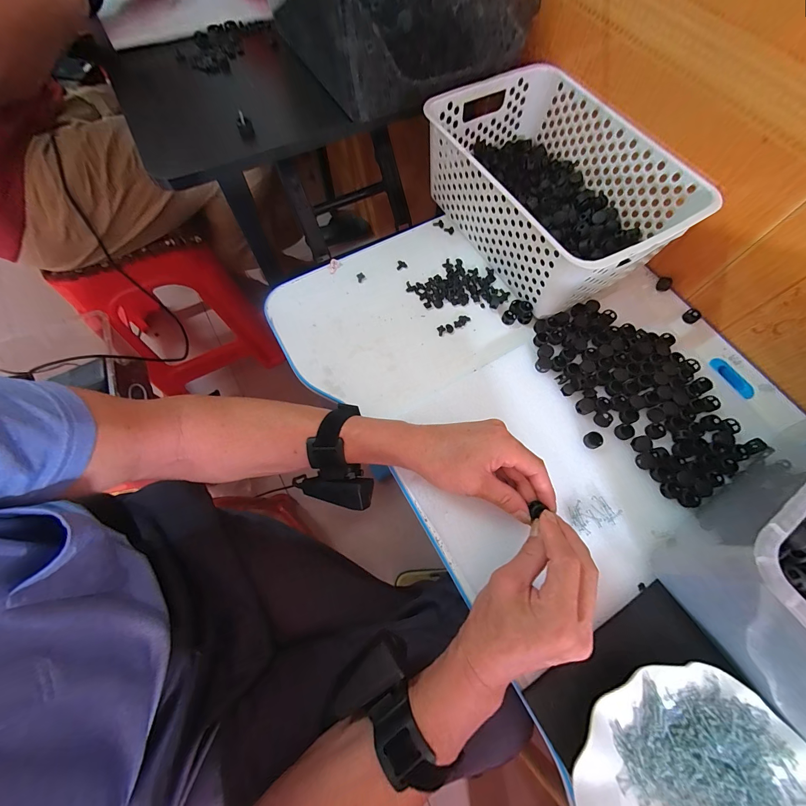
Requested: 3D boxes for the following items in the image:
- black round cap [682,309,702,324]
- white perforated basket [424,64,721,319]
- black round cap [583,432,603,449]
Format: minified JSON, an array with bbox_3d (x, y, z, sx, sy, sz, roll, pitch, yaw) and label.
[{"bbox_3d":[0.370,-0.111,0.435,0.017,0.012,0.017,0,68,0],"label":"black round cap"},{"bbox_3d":[0.183,-0.267,0.434,0.200,0.109,0.303,-29,71,-11],"label":"white perforated basket"},{"bbox_3d":[0.202,0.040,0.361,0.018,0.007,0.016,-17,69,-6],"label":"black round cap"}]

